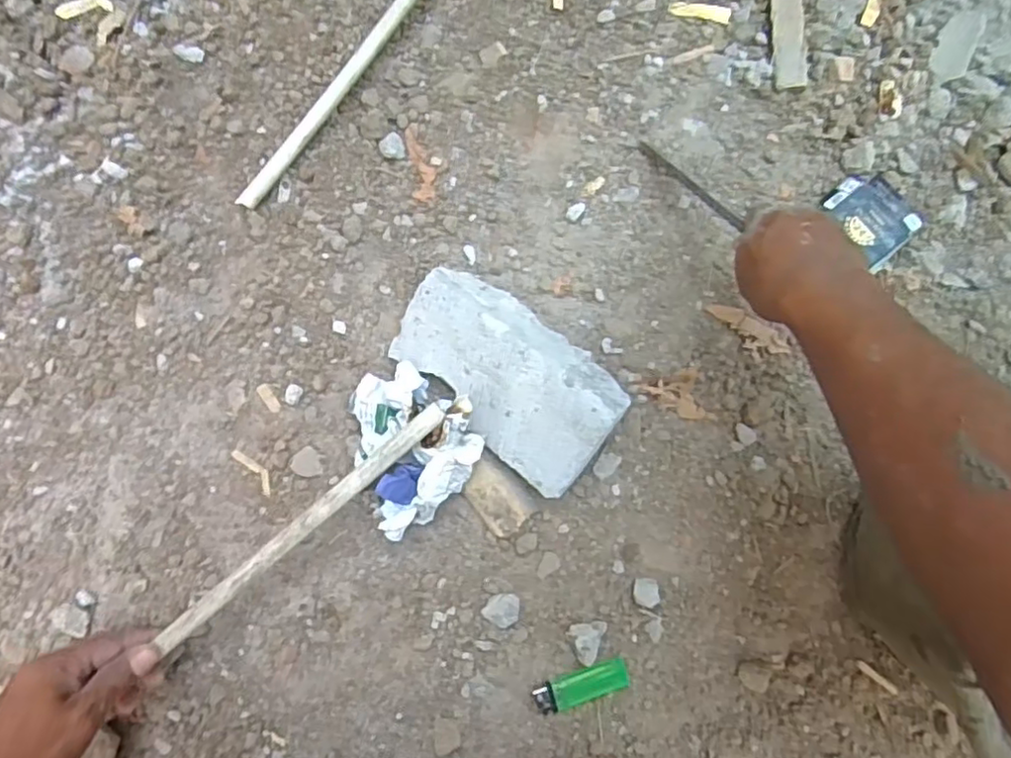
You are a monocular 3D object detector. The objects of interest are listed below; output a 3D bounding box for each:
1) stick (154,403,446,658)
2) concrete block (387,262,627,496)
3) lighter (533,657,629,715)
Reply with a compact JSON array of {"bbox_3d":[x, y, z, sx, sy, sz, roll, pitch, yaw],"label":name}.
[{"bbox_3d":[-0.155,0.113,0.500,0.273,0.008,0.016,-40,86,-1],"label":"stick"},{"bbox_3d":[0.000,-0.005,0.544,0.197,0.089,0.109,40,84,4],"label":"concrete block"},{"bbox_3d":[0.064,0.254,0.535,0.078,0.014,0.026,-15,84,-3],"label":"lighter"}]

